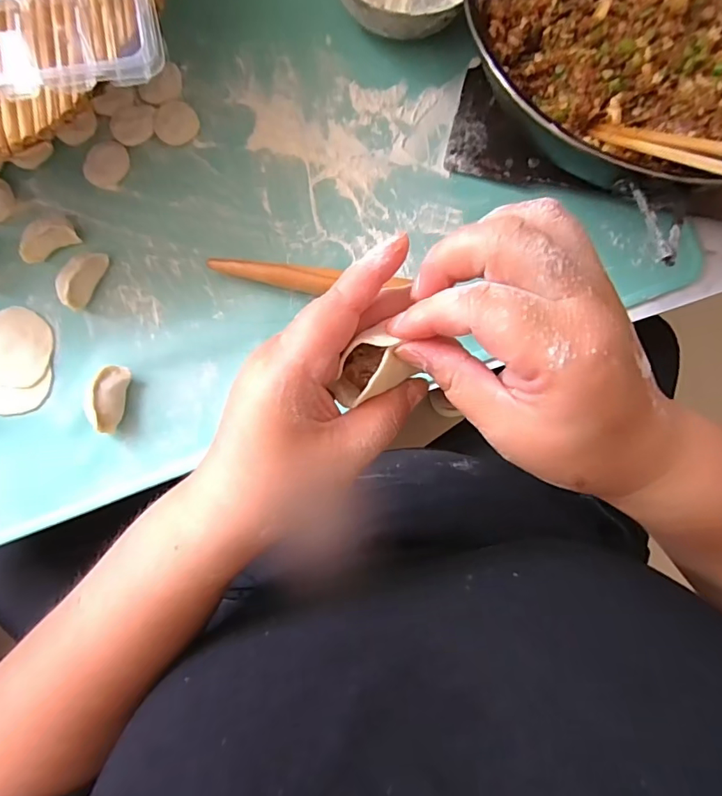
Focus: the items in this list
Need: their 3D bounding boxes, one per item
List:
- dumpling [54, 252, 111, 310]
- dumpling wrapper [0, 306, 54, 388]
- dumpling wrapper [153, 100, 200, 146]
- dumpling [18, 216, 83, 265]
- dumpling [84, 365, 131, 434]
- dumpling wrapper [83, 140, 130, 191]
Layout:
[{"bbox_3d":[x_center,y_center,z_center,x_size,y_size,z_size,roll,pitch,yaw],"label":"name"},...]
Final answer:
[{"bbox_3d":[-0.234,-0.100,0.403,0.018,0.028,0.052,26,83,1],"label":"dumpling"},{"bbox_3d":[-0.296,-0.043,0.407,0.062,0.008,0.065,0,83,-2],"label":"dumpling wrapper"},{"bbox_3d":[-0.165,-0.247,0.431,0.038,0.004,0.041,-14,84,-3],"label":"dumpling wrapper"},{"bbox_3d":[-0.267,-0.137,0.409,0.045,0.019,0.029,-31,85,-5],"label":"dumpling"},{"bbox_3d":[-0.205,0.001,0.392,0.019,0.026,0.054,11,83,0],"label":"dumpling"},{"bbox_3d":[-0.225,-0.207,0.427,0.036,0.005,0.042,19,83,0],"label":"dumpling wrapper"}]

